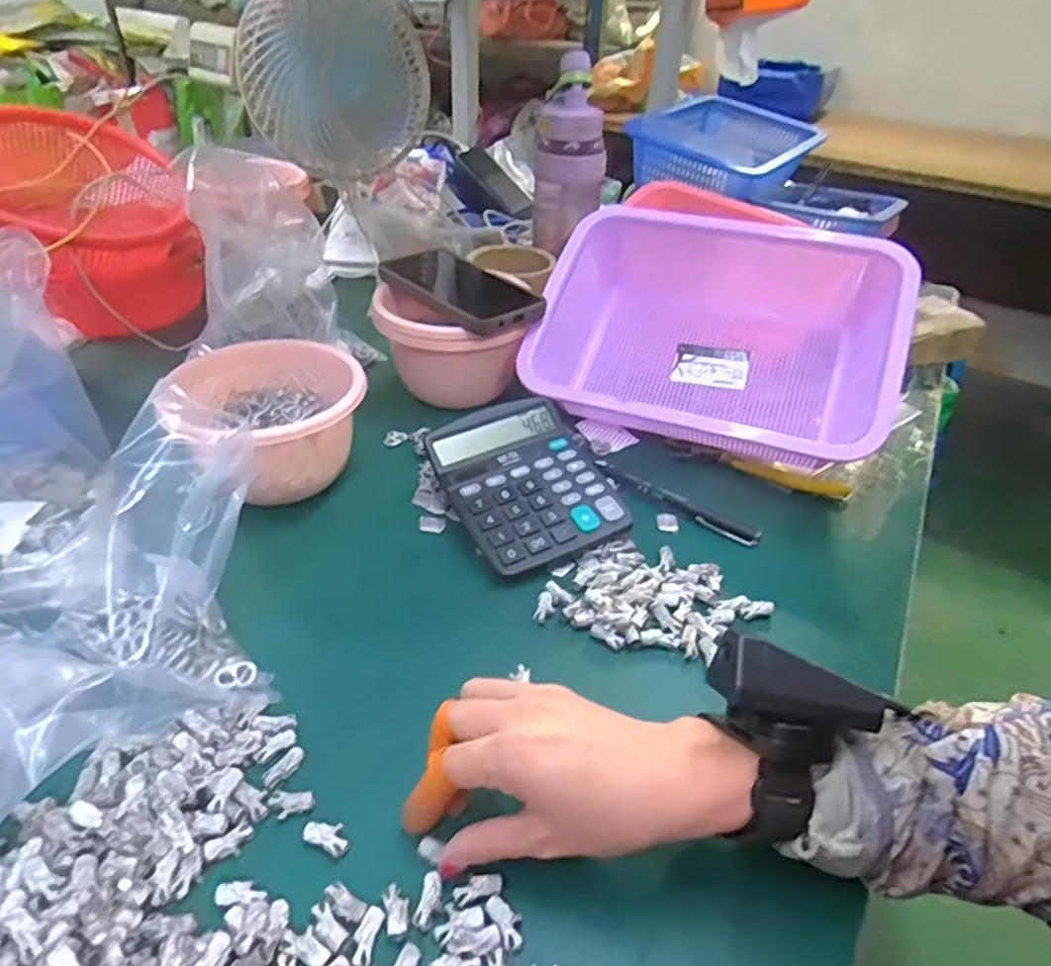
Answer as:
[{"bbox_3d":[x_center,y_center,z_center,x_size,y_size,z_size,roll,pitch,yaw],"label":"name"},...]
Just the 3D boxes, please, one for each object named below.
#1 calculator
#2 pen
[{"bbox_3d":[-0.001,-0.001,0.536,0.116,0.051,0.145,-16,41,-23],"label":"calculator"},{"bbox_3d":[0.120,0.014,0.558,0.150,0.012,0.017,28,43,29],"label":"pen"}]

